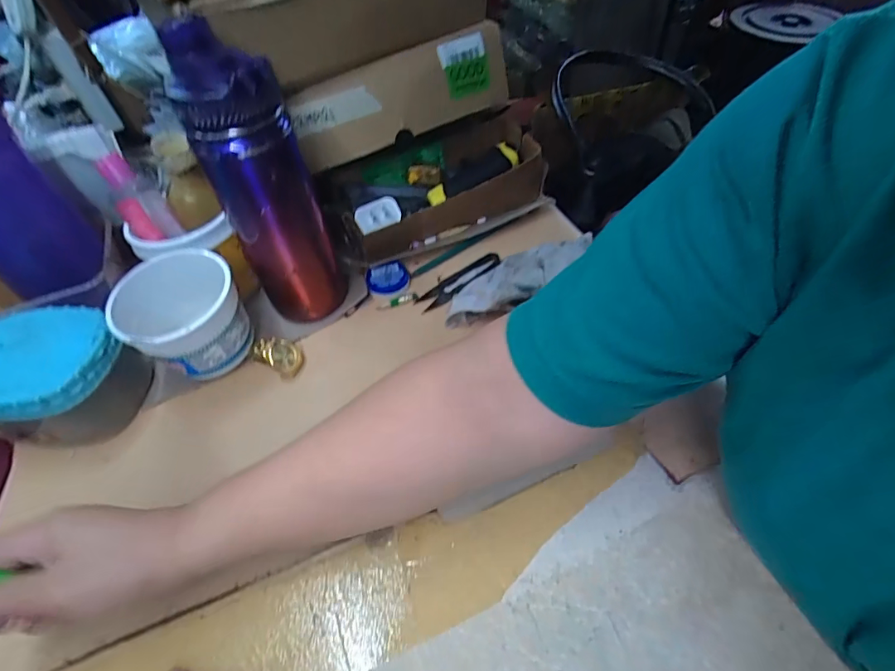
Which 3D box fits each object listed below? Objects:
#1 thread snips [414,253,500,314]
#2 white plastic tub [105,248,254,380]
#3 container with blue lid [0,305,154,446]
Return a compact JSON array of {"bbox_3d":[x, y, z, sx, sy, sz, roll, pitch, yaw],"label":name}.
[{"bbox_3d":[0.012,-0.054,0.455,0.097,0.009,0.023,-31,54,-20],"label":"thread snips"},{"bbox_3d":[-0.214,-0.011,0.387,0.087,0.087,0.090,-3,50,3],"label":"white plastic tub"},{"bbox_3d":[-0.305,0.037,0.365,0.120,0.071,0.099,12,52,15],"label":"container with blue lid"}]

